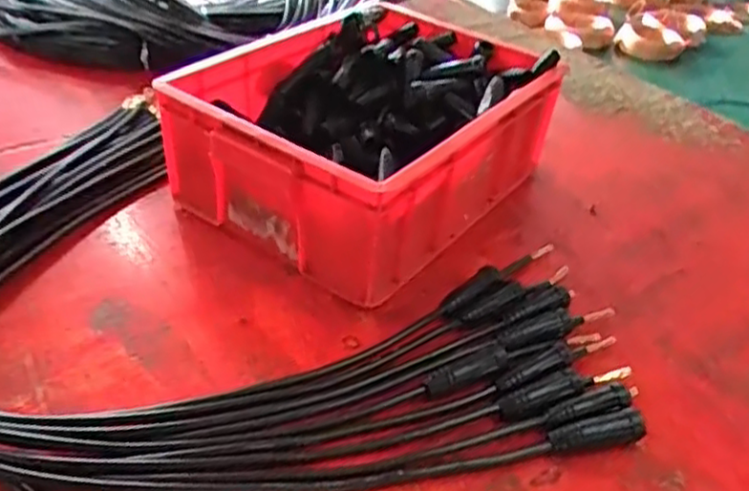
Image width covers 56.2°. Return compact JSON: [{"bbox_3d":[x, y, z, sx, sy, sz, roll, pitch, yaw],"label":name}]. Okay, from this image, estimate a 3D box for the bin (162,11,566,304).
[{"bbox_3d":[0.002,-0.124,0.785,0.285,0.192,0.372,27,43,25],"label":"bin"}]

